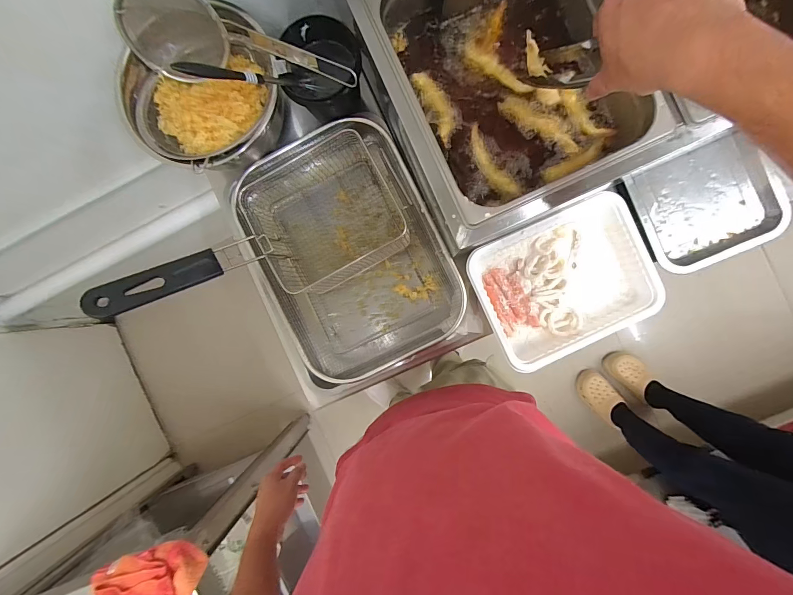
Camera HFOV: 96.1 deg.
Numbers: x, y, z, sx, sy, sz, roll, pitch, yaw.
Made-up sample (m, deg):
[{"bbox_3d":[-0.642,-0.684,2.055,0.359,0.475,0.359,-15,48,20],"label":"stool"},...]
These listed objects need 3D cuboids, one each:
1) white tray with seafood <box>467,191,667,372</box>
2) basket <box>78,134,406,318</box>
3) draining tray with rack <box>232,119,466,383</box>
[{"bbox_3d":[0.254,-0.024,0.551,0.252,0.069,0.197,-25,90,4],"label":"white tray with seafood"},{"bbox_3d":[-0.180,-0.102,0.503,0.358,0.230,0.214,-27,89,4],"label":"basket"},{"bbox_3d":[-0.075,-0.071,0.581,0.269,0.081,0.374,-26,90,4],"label":"draining tray with rack"}]

